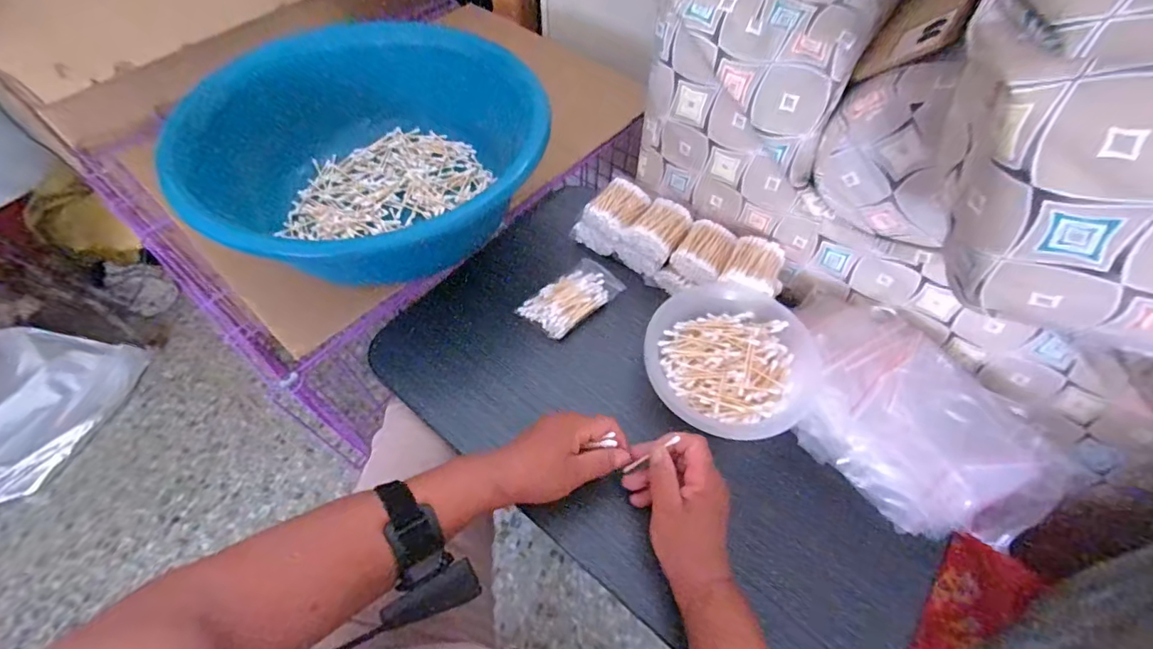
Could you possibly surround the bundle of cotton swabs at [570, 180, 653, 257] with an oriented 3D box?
[{"bbox_3d":[0.047,-0.136,0.637,0.071,0.063,0.080,38,65,22],"label":"bundle of cotton swabs"}]

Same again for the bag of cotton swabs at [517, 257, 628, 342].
[{"bbox_3d":[-0.005,-0.033,0.595,0.114,0.018,0.065,-36,64,-21],"label":"bag of cotton swabs"}]

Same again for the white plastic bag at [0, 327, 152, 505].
[{"bbox_3d":[-1.203,0.173,1.014,0.395,0.138,0.379,6,57,4],"label":"white plastic bag"}]

